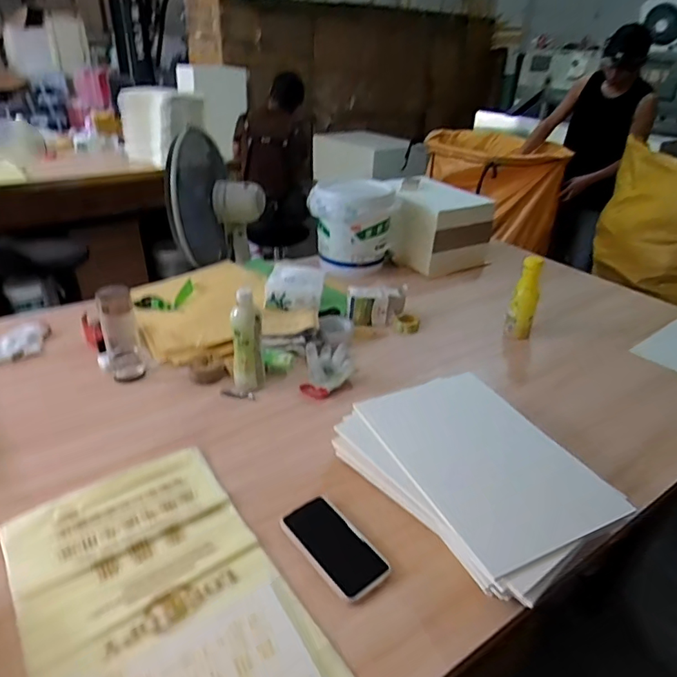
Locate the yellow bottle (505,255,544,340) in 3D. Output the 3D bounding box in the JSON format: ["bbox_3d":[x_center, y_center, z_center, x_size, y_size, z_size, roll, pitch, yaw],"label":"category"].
[{"bbox_3d":[0.457,-0.092,1.233,0.066,0.223,0.066,15,33,20],"label":"yellow bottle"}]

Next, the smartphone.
[{"bbox_3d":[-0.005,0.286,0.696,0.083,0.013,0.154,-21,38,-33],"label":"smartphone"}]

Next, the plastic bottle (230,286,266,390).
[{"bbox_3d":[-0.180,0.005,0.986,0.062,0.190,0.055,-6,32,-14],"label":"plastic bottle"}]

